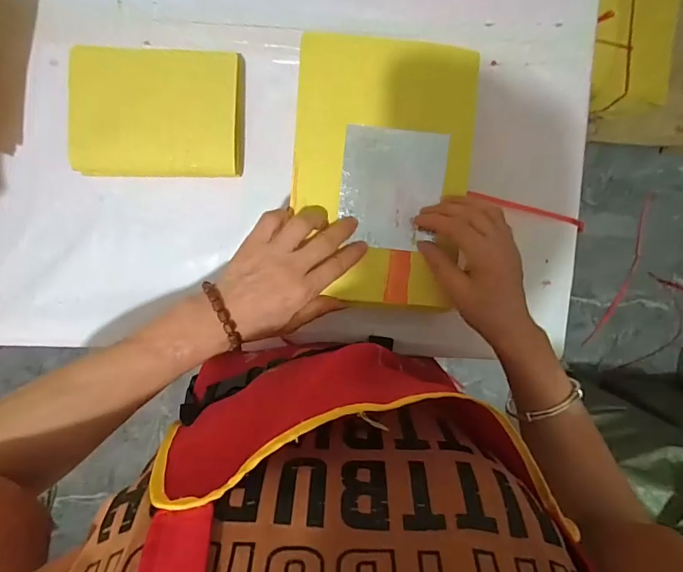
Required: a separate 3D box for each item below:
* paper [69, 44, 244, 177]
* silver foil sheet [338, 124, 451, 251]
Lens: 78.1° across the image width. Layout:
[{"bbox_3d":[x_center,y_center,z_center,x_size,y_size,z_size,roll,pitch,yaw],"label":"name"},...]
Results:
[{"bbox_3d":[-0.172,-0.159,0.396,0.152,0.030,0.108,0,96,-2],"label":"paper"},{"bbox_3d":[0.044,-0.086,0.373,0.088,0.009,0.102,5,96,-3],"label":"silver foil sheet"}]

